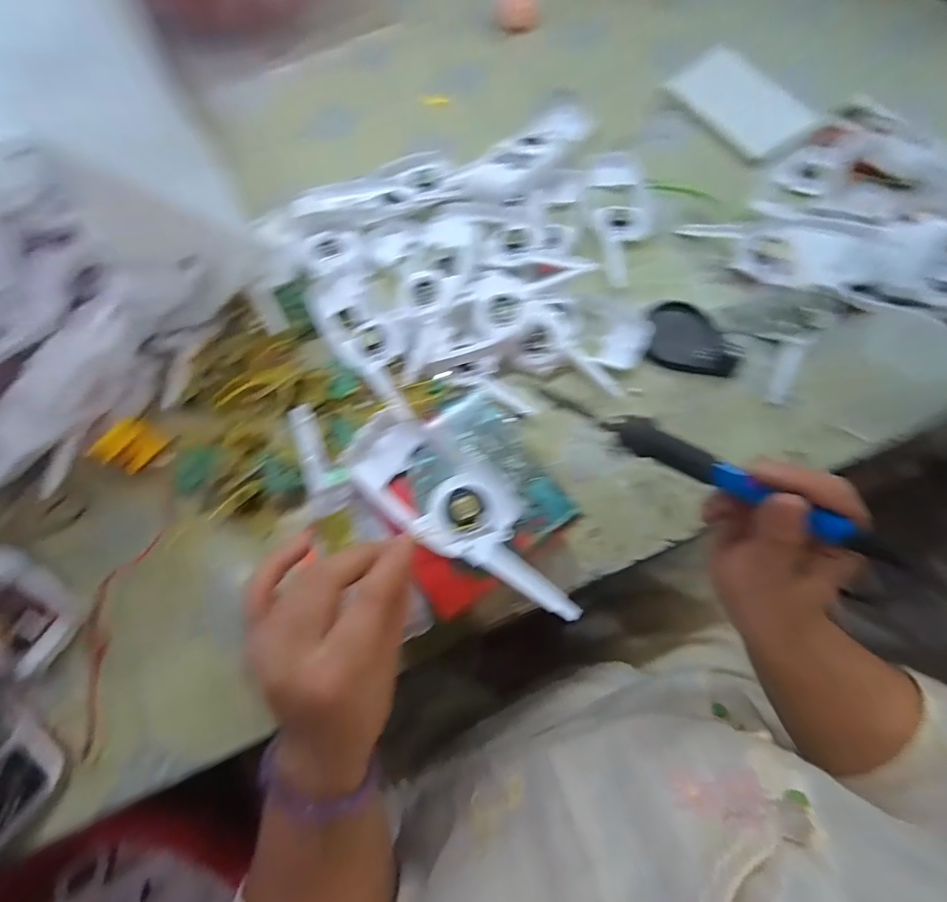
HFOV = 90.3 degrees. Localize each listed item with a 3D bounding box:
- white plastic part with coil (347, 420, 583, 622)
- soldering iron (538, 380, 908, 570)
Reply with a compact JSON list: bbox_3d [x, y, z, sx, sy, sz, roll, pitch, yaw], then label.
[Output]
[{"bbox_3d":[-0.002,0.038,0.288,0.160,0.014,0.067,39,76,19],"label":"white plastic part with coil"},{"bbox_3d":[0.120,0.006,0.253,0.189,0.015,0.014,29,73,20],"label":"soldering iron"}]

